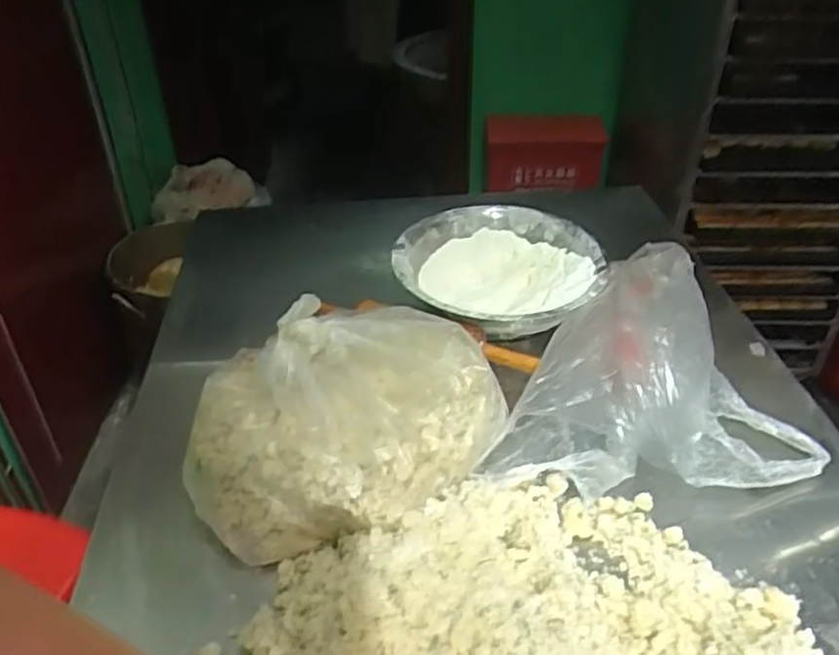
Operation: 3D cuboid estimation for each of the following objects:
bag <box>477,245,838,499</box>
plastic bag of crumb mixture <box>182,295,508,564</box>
[{"bbox_3d":[0.232,0.022,0.813,0.324,0.107,0.340,-4,37,-4],"label":"bag"},{"bbox_3d":[-0.071,0.078,0.701,0.314,0.140,0.231,-2,37,-2],"label":"plastic bag of crumb mixture"}]

